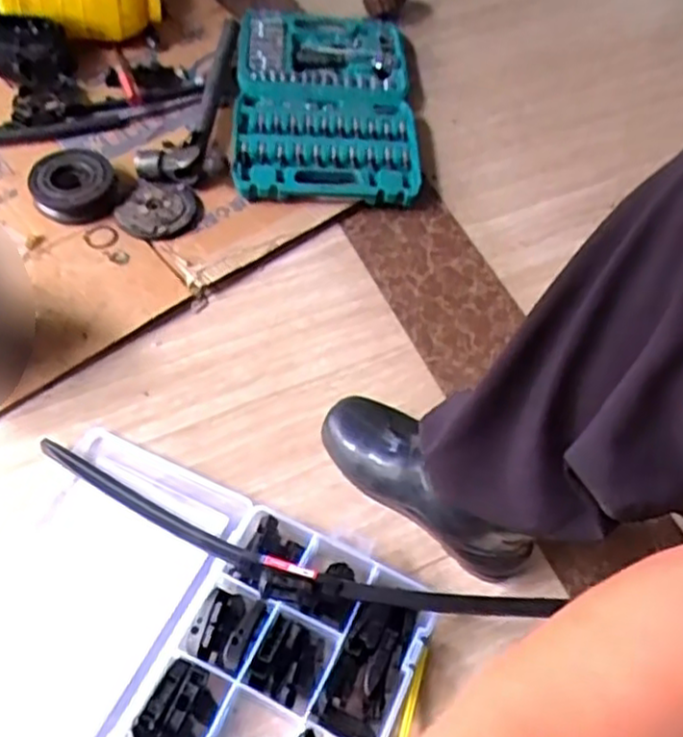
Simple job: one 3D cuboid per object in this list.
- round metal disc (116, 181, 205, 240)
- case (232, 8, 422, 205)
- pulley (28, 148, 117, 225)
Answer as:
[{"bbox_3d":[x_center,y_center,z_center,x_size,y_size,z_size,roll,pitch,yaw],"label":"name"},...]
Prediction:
[{"bbox_3d":[-0.229,-0.199,0.907,0.099,0.013,0.088,10,58,1],"label":"round metal disc"},{"bbox_3d":[-0.021,-0.379,1.013,0.248,0.041,0.370,0,58,-5],"label":"case"},{"bbox_3d":[-0.335,-0.229,0.909,0.104,0.034,0.097,2,58,-4],"label":"pulley"}]

